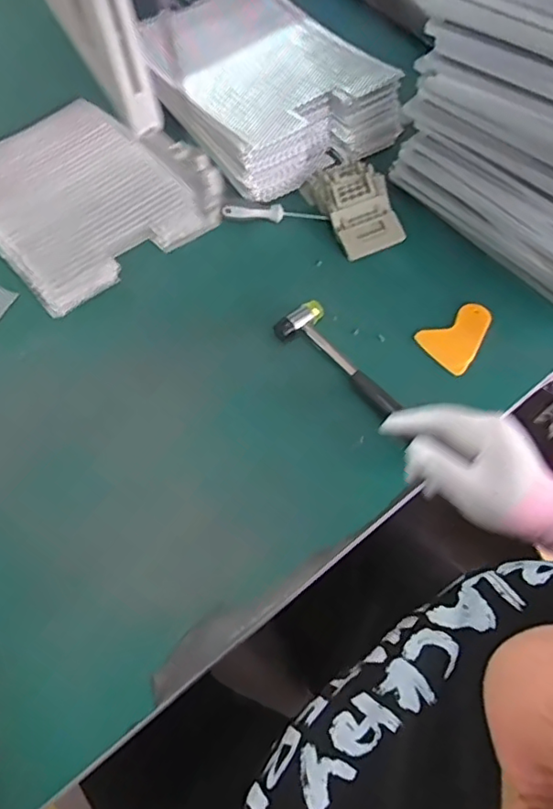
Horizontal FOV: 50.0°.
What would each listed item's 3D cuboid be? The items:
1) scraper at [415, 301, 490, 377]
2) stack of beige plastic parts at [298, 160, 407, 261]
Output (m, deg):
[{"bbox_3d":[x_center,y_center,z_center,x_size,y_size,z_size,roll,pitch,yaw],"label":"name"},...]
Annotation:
[{"bbox_3d":[0.222,-0.085,0.715,0.099,0.007,0.070,-39,67,-20],"label":"scraper"},{"bbox_3d":[0.107,-0.267,0.797,0.096,0.031,0.139,-17,61,-10],"label":"stack of beige plastic parts"}]

